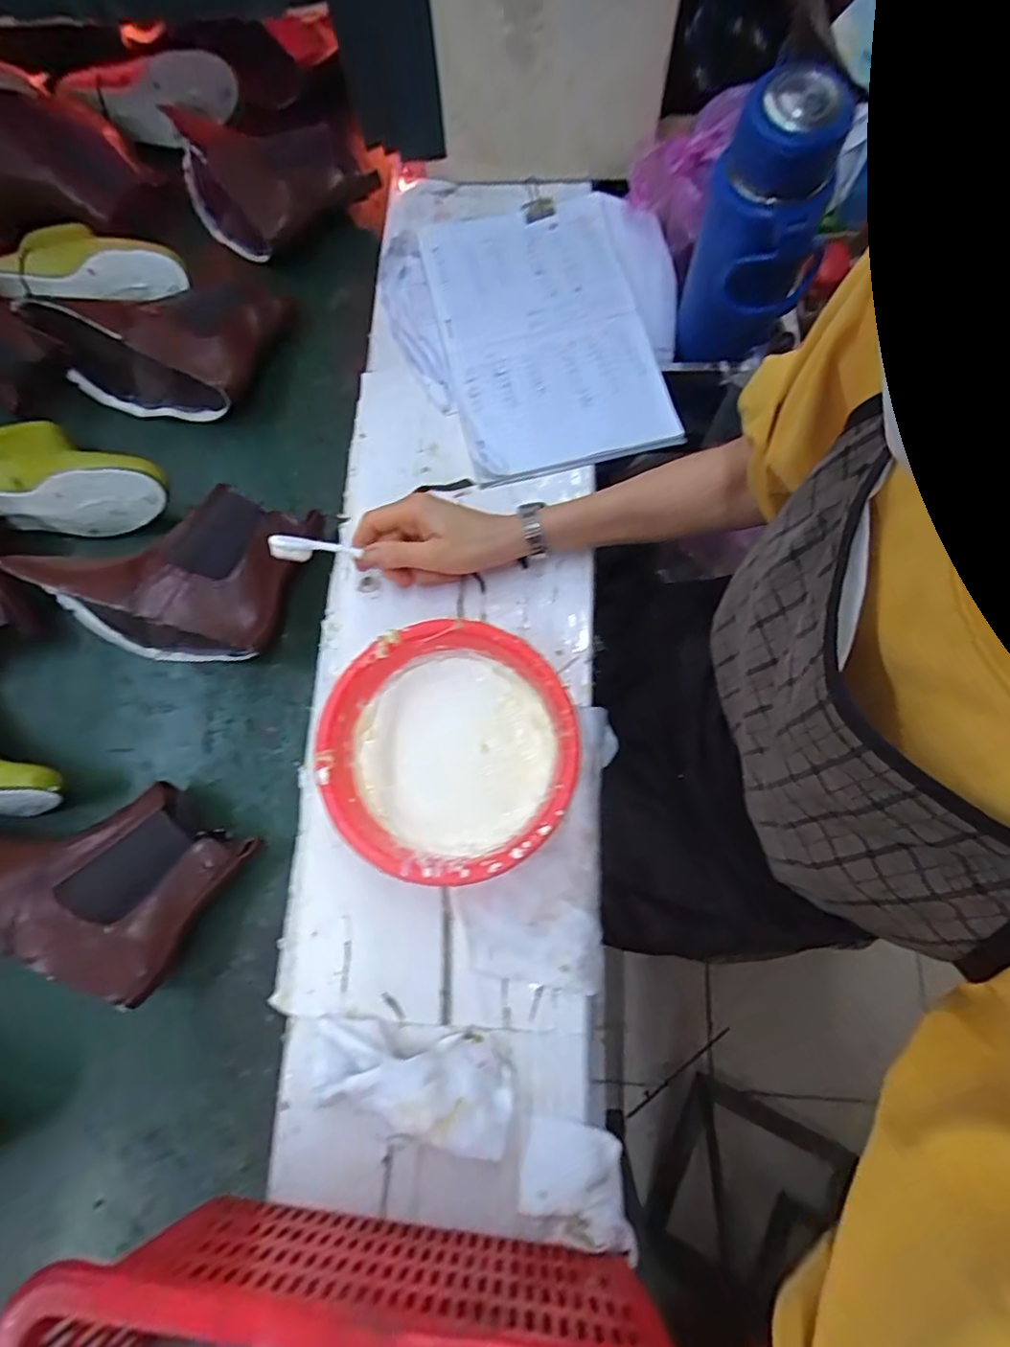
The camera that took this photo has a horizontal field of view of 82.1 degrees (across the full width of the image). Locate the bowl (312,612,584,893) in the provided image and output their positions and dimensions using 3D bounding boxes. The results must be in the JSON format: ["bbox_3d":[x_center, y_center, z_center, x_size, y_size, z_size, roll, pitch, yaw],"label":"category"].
[{"bbox_3d":[-0.042,0.061,0.461,0.183,0.073,0.186,-9,76,-1],"label":"bowl"}]

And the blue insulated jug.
[{"bbox_3d":[0.218,-0.387,0.501,0.083,0.190,0.088,-2,76,1],"label":"blue insulated jug"}]

